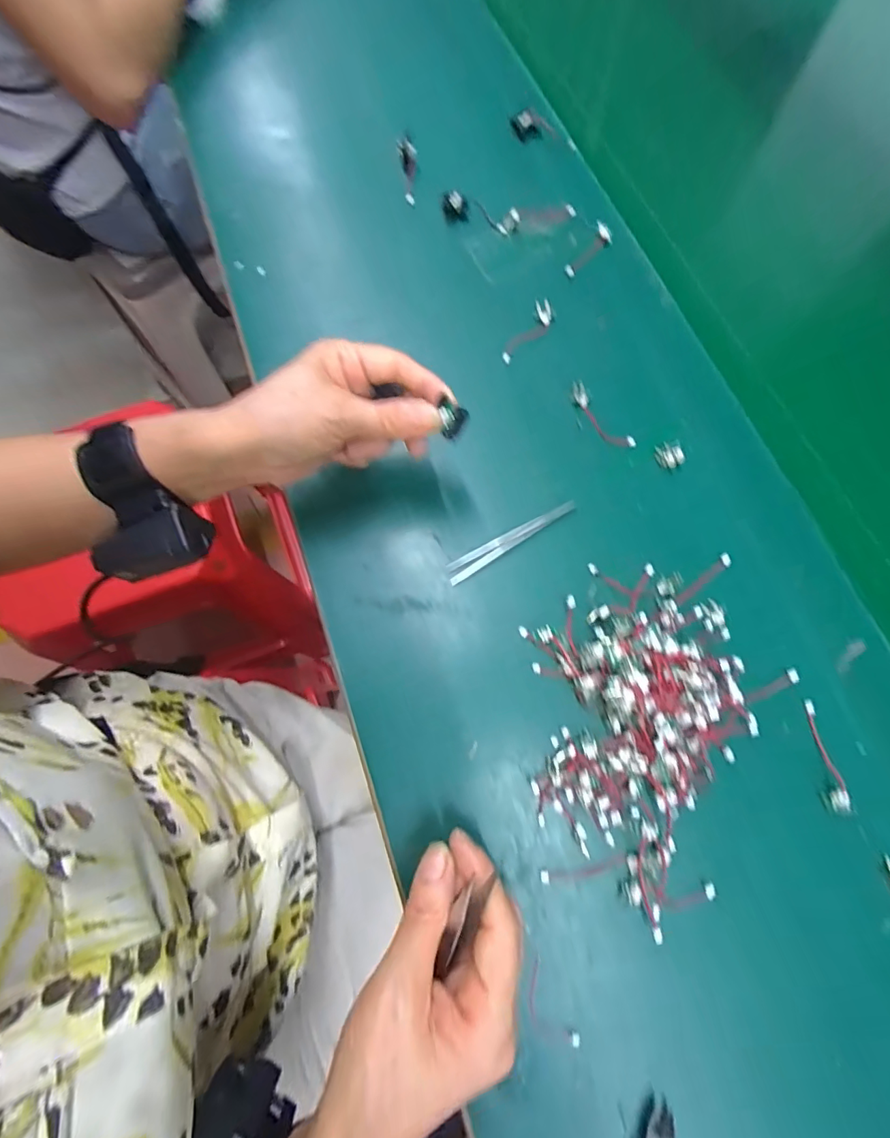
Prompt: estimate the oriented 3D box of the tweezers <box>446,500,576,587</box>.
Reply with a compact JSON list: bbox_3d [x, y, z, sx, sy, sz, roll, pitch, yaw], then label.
[{"bbox_3d":[0.046,-0.022,0.346,0.101,0.010,0.015,-32,74,-8],"label":"tweezers"}]

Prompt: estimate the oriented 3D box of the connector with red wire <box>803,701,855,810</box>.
[{"bbox_3d":[0.231,0.113,0.299,0.011,0.011,0.064,-4,72,1],"label":"connector with red wire"}]

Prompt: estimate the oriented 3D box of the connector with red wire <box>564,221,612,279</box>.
[{"bbox_3d":[0.118,-0.262,0.408,0.013,0.015,0.067,34,77,12],"label":"connector with red wire"}]

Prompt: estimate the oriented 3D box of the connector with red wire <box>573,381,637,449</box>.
[{"bbox_3d":[0.116,-0.113,0.366,0.016,0.007,0.064,-33,74,-8],"label":"connector with red wire"}]

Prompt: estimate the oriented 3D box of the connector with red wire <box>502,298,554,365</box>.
[{"bbox_3d":[0.067,-0.187,0.388,0.019,0.008,0.062,31,76,11],"label":"connector with red wire"}]

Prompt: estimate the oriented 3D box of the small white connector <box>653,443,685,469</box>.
[{"bbox_3d":[0.160,-0.082,0.352,0.016,0.009,0.020,-28,74,-7],"label":"small white connector"}]

